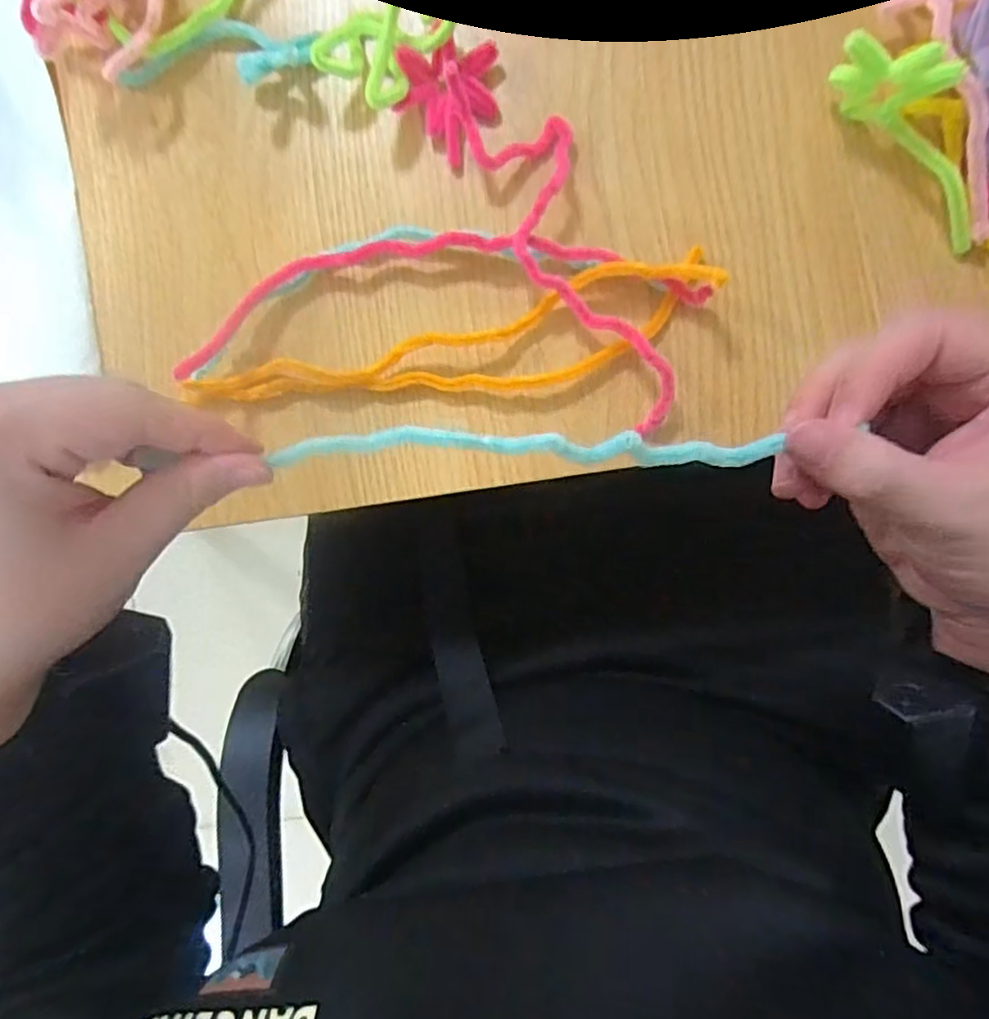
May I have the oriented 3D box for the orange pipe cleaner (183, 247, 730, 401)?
[{"bbox_3d":[-0.020,-0.073,0.307,0.264,0.017,0.045,-13,90,7],"label":"orange pipe cleaner"}]

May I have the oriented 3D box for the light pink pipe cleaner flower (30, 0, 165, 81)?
[{"bbox_3d":[-0.190,-0.245,0.301,0.072,0.050,0.047,-44,86,6],"label":"light pink pipe cleaner flower"}]

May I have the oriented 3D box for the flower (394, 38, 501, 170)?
[{"bbox_3d":[-0.023,-0.197,0.299,0.047,0.025,0.052,-4,91,7],"label":"flower"}]

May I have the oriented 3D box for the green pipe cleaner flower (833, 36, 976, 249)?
[{"bbox_3d":[0.186,-0.162,0.268,0.023,0.037,0.098,-38,87,6],"label":"green pipe cleaner flower"}]

